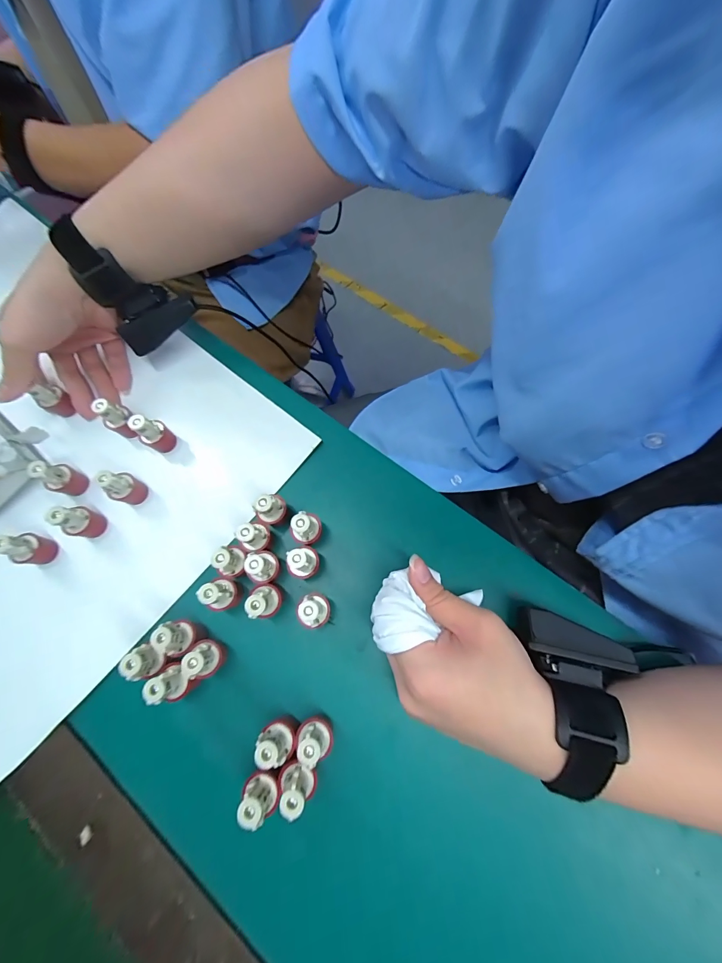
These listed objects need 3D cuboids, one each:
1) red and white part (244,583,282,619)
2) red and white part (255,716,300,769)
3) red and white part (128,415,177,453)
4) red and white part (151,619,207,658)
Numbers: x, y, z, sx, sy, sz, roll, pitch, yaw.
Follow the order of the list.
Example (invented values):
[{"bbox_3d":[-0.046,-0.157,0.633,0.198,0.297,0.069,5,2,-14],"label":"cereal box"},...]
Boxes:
[{"bbox_3d":[-0.068,0.086,0.264,0.020,0.043,0.024,-12,71,-3],"label":"red and white part"},{"bbox_3d":[-0.053,0.167,0.236,0.021,0.044,0.020,1,71,2],"label":"red and white part"},{"bbox_3d":[-0.178,-0.041,0.311,0.021,0.043,0.016,-35,74,-10],"label":"red and white part"},{"bbox_3d":[-0.128,0.110,0.259,0.022,0.041,0.018,36,76,13],"label":"red and white part"}]

